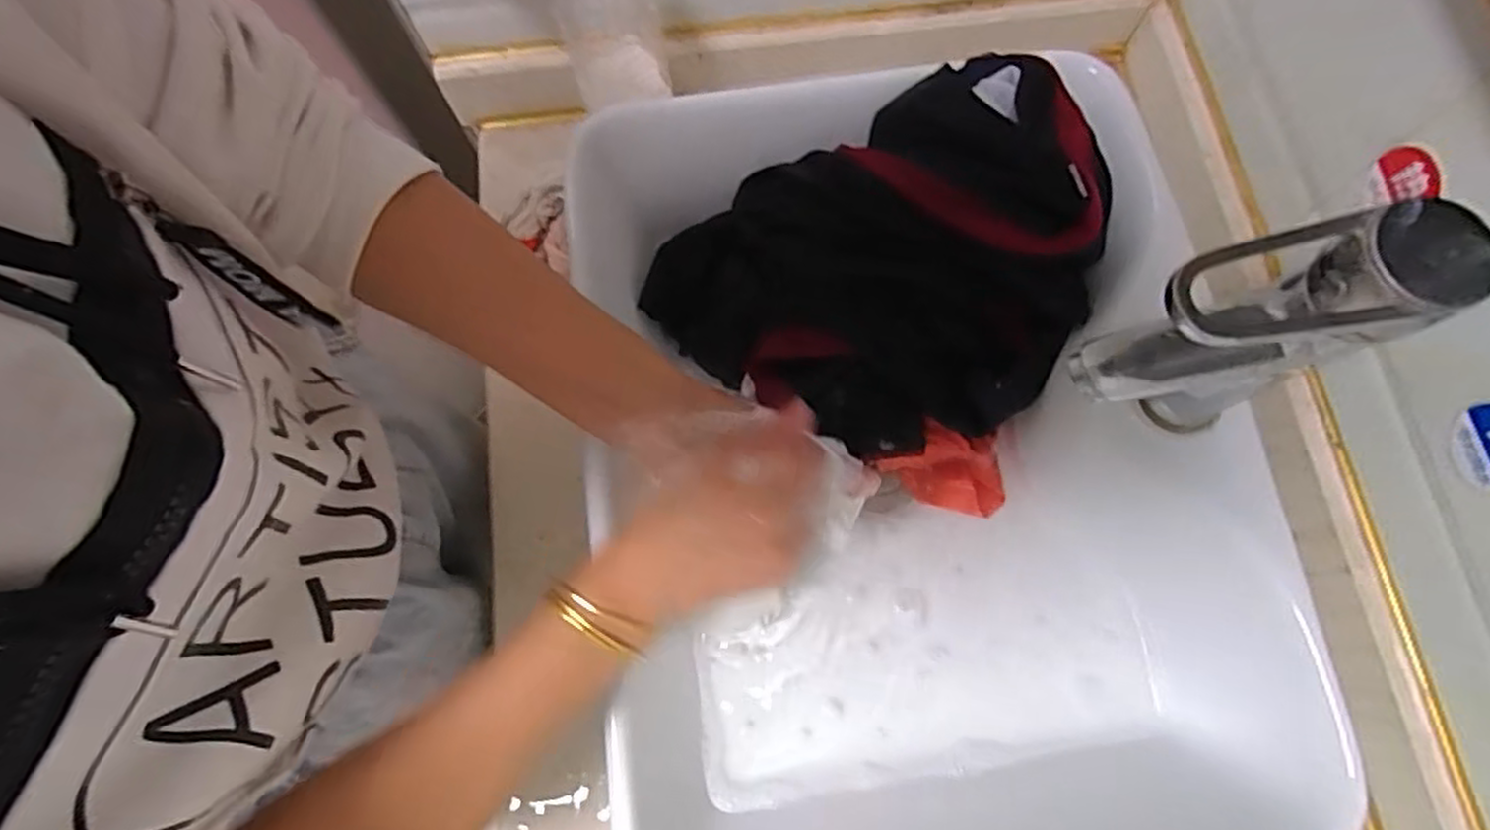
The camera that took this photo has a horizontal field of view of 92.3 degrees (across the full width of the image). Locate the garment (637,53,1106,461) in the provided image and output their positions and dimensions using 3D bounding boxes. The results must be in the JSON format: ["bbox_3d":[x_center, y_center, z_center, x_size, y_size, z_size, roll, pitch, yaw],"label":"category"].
[{"bbox_3d":[0.085,-0.082,0.469,0.260,0.150,0.198,-20,74,-6],"label":"garment"}]

